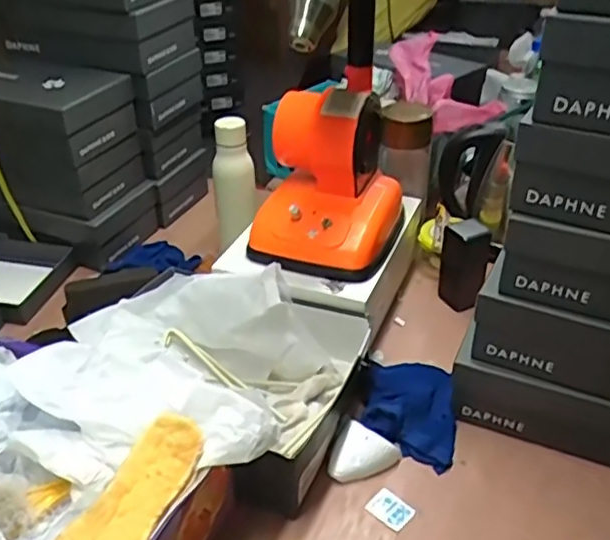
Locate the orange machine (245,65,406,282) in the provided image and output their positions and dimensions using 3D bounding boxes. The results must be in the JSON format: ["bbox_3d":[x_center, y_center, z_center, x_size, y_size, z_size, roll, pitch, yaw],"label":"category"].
[{"bbox_3d":[0.033,-0.129,0.889,0.183,0.198,0.190,9,36,14],"label":"orange machine"}]

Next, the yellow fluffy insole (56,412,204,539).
[{"bbox_3d":[-0.153,0.202,0.542,0.068,0.027,0.200,13,37,19],"label":"yellow fluffy insole"}]

